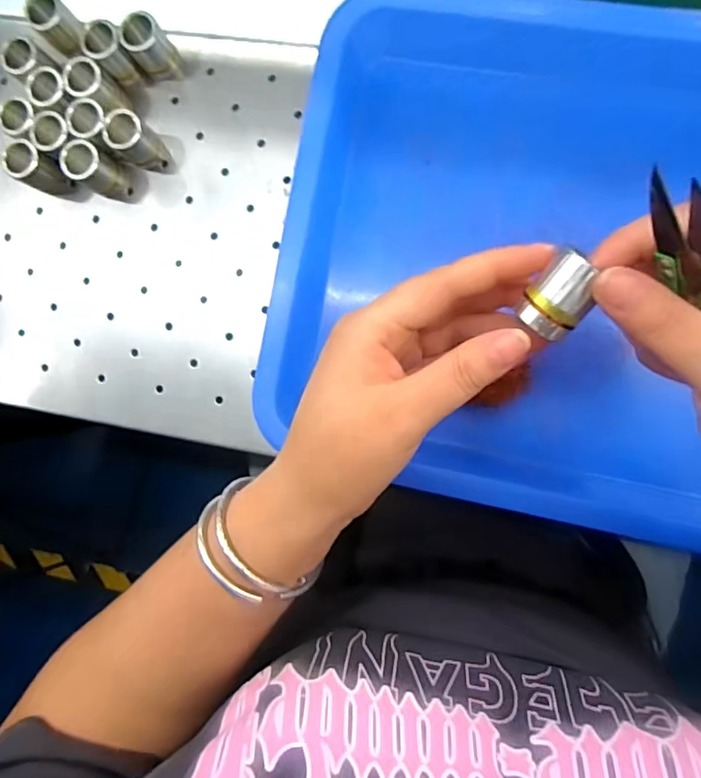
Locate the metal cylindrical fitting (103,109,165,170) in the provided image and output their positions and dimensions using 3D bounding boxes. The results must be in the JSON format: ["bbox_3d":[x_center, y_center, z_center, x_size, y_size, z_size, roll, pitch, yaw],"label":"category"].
[{"bbox_3d":[-0.127,-0.147,0.316,0.021,0.030,0.022,0,89,7],"label":"metal cylindrical fitting"}]

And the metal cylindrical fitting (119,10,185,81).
[{"bbox_3d":[-0.117,-0.200,0.313,0.023,0.033,0.020,-38,85,5],"label":"metal cylindrical fitting"}]

